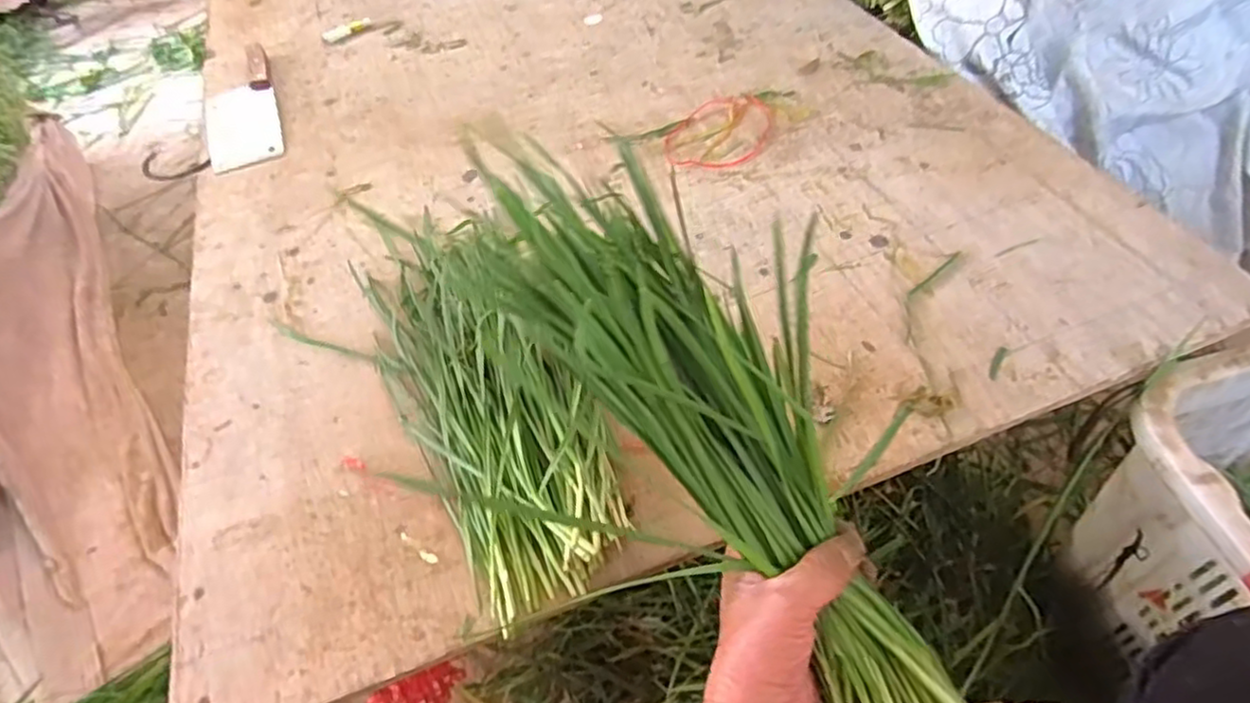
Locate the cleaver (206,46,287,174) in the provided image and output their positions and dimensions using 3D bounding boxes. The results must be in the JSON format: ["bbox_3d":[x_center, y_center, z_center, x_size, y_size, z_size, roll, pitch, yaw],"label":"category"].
[{"bbox_3d":[-0.521,-0.333,0.940,0.088,0.021,0.275,-21,52,-11],"label":"cleaver"}]

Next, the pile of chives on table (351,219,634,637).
[{"bbox_3d":[-0.130,0.015,0.591,0.133,0.056,0.407,-26,53,-15],"label":"pile of chives on table"}]

